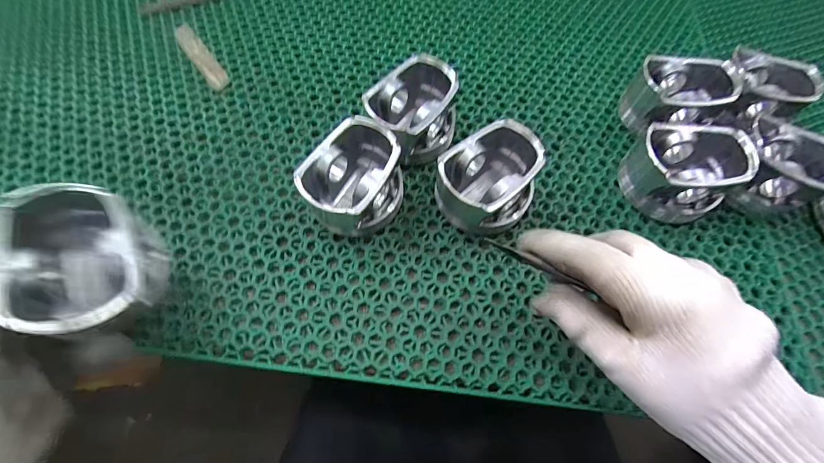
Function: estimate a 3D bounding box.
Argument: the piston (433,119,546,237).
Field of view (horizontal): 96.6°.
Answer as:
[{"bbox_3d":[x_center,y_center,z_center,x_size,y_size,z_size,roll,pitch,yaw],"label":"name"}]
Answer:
[{"bbox_3d":[0.060,-0.037,0.280,0.070,0.053,0.065,1,66,-3],"label":"piston"}]

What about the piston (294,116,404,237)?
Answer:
[{"bbox_3d":[-0.040,-0.038,0.277,0.064,0.050,0.074,29,67,10],"label":"piston"}]

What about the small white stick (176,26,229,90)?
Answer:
[{"bbox_3d":[-0.206,-0.171,0.357,0.019,0.004,0.099,-33,71,-16],"label":"small white stick"}]

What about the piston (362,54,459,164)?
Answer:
[{"bbox_3d":[0.006,-0.099,0.307,0.068,0.054,0.077,31,68,11],"label":"piston"}]

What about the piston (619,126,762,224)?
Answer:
[{"bbox_3d":[0.215,-0.049,0.293,0.077,0.054,0.070,-28,70,-15],"label":"piston"}]

